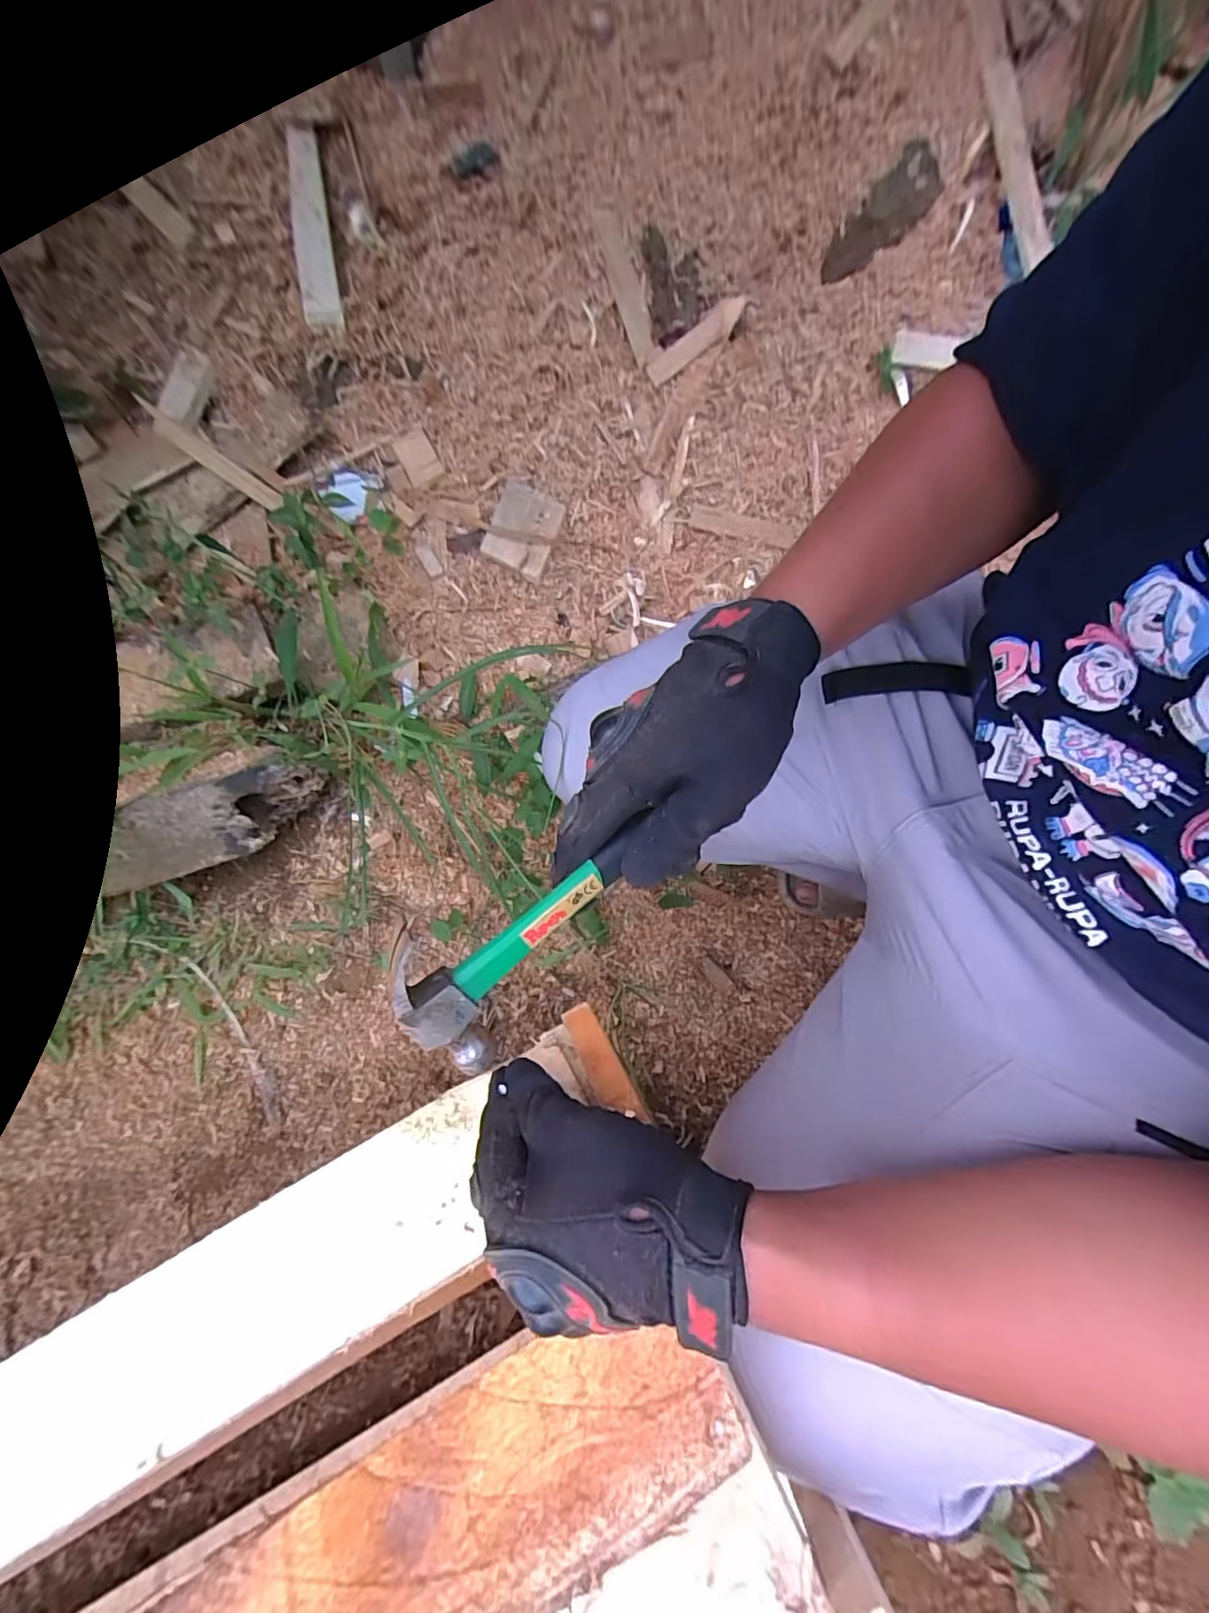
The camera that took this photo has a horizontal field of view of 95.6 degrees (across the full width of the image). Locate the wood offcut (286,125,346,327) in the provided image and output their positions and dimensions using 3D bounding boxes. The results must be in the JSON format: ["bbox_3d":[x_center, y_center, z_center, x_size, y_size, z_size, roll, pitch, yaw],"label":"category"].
[{"bbox_3d":[-0.401,-0.796,0.748,0.052,0.027,0.303,-10,81,-2],"label":"wood offcut"}]

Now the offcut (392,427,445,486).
[{"bbox_3d":[-0.262,-0.491,0.770,0.049,0.008,0.073,-28,88,2],"label":"offcut"}]

